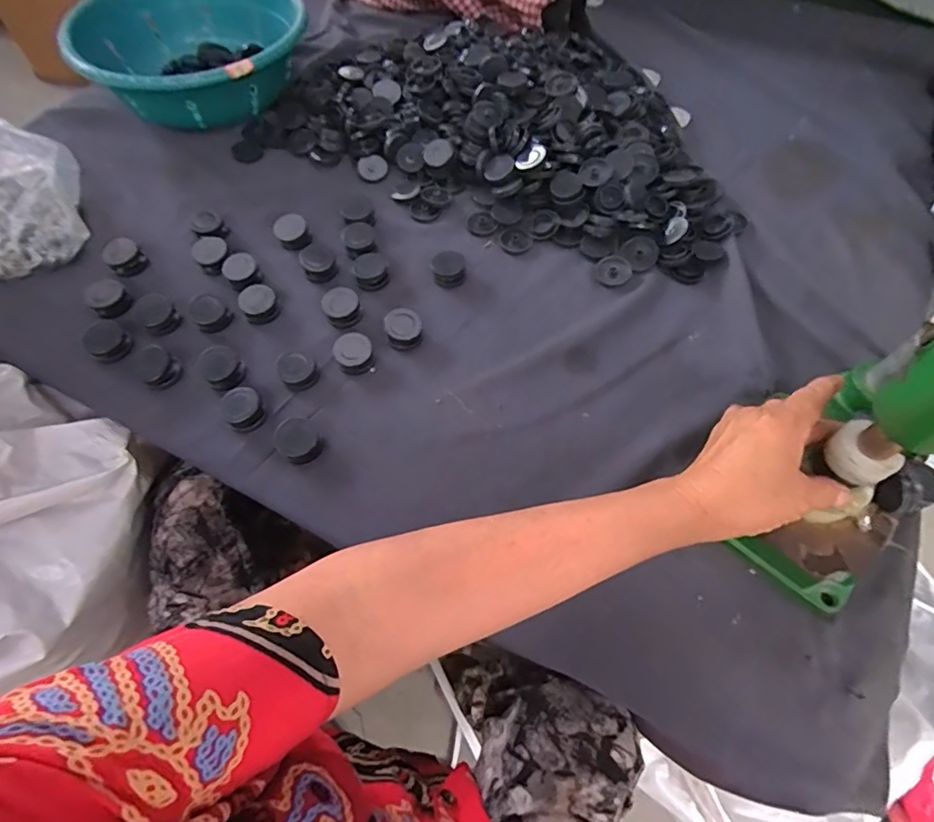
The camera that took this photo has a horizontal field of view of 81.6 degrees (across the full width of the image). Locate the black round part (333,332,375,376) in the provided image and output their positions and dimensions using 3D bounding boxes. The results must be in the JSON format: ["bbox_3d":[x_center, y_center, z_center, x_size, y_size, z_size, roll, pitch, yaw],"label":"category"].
[{"bbox_3d":[-0.099,-0.051,0.475,0.031,0.019,0.037,-30,64,-16],"label":"black round part"}]

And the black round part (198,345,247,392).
[{"bbox_3d":[-0.208,-0.037,0.460,0.032,0.020,0.039,-40,67,-20],"label":"black round part"}]

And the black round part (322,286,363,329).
[{"bbox_3d":[-0.115,-0.096,0.499,0.032,0.026,0.030,0,60,0],"label":"black round part"}]

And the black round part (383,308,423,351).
[{"bbox_3d":[-0.057,-0.073,0.486,0.032,0.023,0.033,0,60,0],"label":"black round part"}]

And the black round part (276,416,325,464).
[{"bbox_3d":[-0.134,0.023,0.429,0.032,0.020,0.032,0,60,0],"label":"black round part"}]

